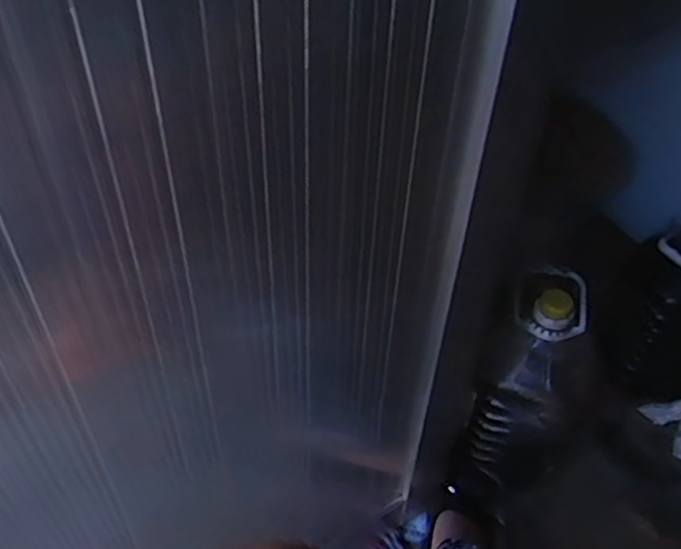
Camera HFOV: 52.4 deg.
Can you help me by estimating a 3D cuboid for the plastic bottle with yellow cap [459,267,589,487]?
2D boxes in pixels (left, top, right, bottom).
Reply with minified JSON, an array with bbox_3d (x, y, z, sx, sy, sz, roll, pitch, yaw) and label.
[{"bbox_3d":[0.232,0.147,0.895,0.090,0.304,0.104,24,26,22],"label":"plastic bottle with yellow cap"}]

